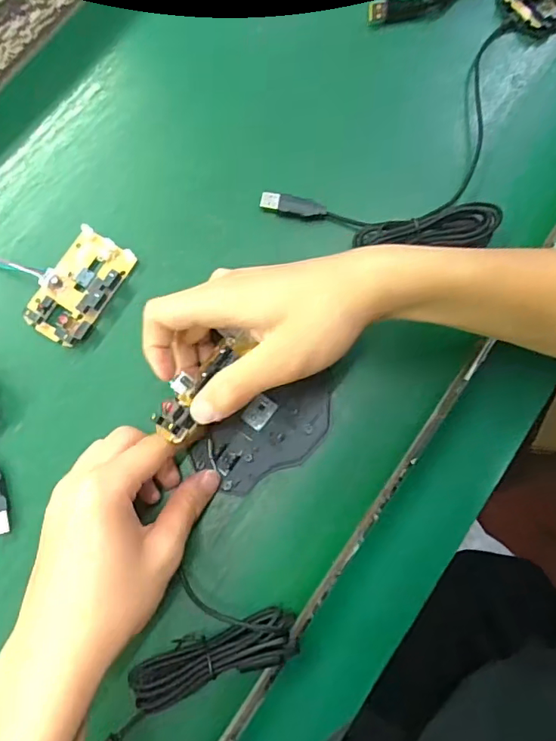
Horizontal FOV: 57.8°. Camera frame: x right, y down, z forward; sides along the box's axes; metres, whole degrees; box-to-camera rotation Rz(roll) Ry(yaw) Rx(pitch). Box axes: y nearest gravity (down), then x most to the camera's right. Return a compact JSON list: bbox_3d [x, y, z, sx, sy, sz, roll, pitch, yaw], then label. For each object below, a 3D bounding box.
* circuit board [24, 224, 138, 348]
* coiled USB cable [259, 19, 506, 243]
[{"bbox_3d":[-0.137,-0.058,0.348,0.044,0.016,0.079,28,79,4],"label":"circuit board"},{"bbox_3d":[0.124,-0.154,0.366,0.246,0.020,0.125,-38,82,-9],"label":"coiled USB cable"}]

